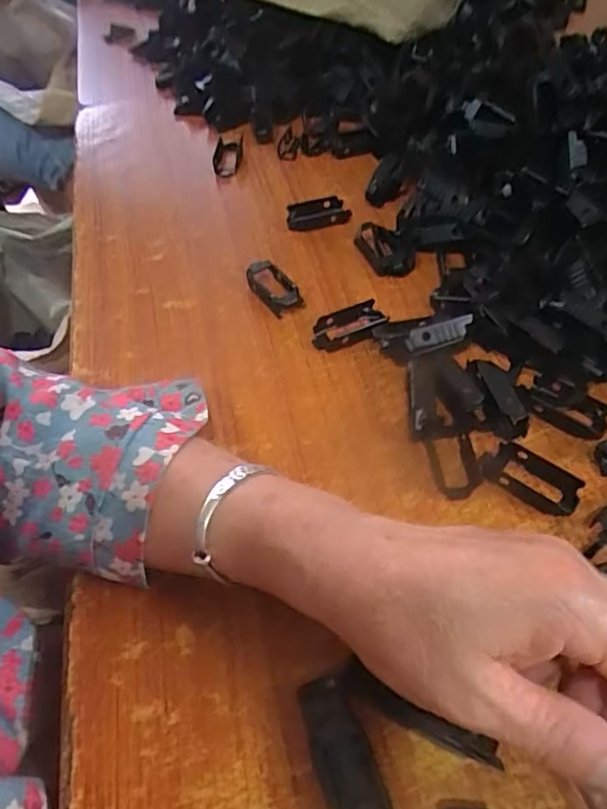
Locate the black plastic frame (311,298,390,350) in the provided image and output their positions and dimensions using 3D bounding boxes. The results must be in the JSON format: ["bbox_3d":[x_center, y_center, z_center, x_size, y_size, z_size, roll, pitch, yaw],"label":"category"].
[{"bbox_3d":[0.030,-0.050,0.389,0.051,0.012,0.024,-21,52,-13],"label":"black plastic frame"}]

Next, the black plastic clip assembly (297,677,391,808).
[{"bbox_3d":[0.016,0.140,0.230,0.022,0.015,0.066,-18,51,-10],"label":"black plastic clip assembly"}]

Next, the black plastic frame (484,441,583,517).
[{"bbox_3d":[0.118,0.038,0.311,0.049,0.008,0.026,28,57,25],"label":"black plastic frame"}]

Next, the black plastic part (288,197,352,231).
[{"bbox_3d":[0.012,-0.148,0.466,0.048,0.013,0.023,-12,50,-5],"label":"black plastic part"}]

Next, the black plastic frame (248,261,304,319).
[{"bbox_3d":[-0.020,-0.080,0.407,0.023,0.014,0.045,-27,53,-17],"label":"black plastic frame"}]

